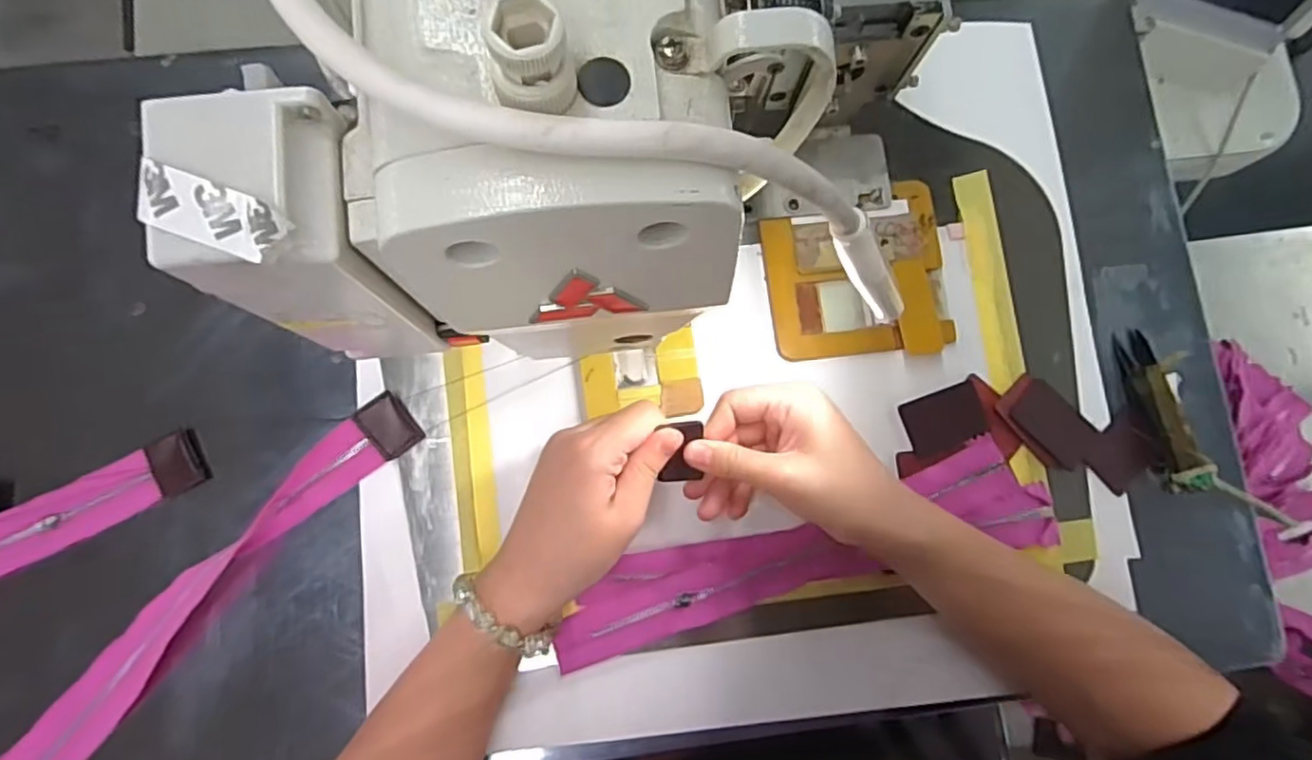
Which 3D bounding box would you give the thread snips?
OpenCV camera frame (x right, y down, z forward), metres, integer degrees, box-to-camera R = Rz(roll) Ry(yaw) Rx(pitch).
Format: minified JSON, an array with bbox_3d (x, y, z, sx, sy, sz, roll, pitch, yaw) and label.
[{"bbox_3d":[0.323,0.018,0.424,0.029,0.009,0.102,-12,82,-5],"label":"thread snips"}]

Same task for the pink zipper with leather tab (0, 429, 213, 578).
[{"bbox_3d":[-0.336,0.076,0.387,0.147,0.013,0.034,-27,83,-7],"label":"pink zipper with leather tab"}]

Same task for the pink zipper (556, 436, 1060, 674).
[{"bbox_3d":[0.089,0.101,0.398,0.302,0.004,0.062,-13,82,-5],"label":"pink zipper"}]

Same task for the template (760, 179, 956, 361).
[{"bbox_3d":[0.128,-0.068,0.427,0.113,0.012,0.108,-6,81,-4],"label":"template"}]

